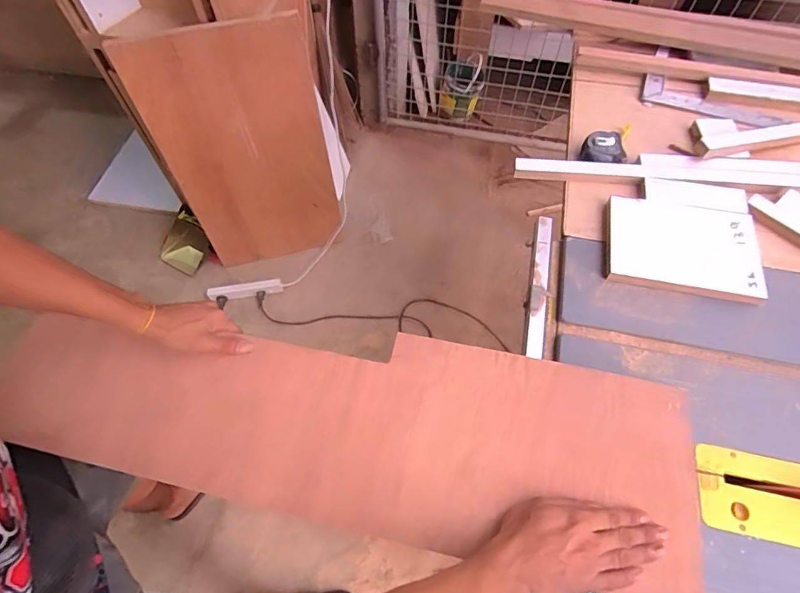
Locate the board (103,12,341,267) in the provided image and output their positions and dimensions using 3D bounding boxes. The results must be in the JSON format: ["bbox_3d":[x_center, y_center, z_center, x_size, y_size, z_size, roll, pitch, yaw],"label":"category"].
[{"bbox_3d":[-0.409,-0.362,1.258,0.417,0.708,0.029,-12,53,-6],"label":"board"}]

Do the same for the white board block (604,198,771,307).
[{"bbox_3d":[0.423,-0.074,0.678,0.212,0.015,0.150,12,61,8],"label":"white board block"}]

